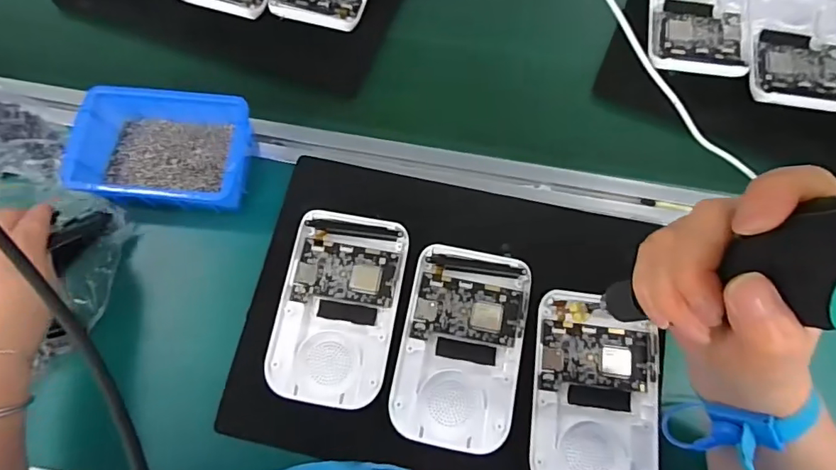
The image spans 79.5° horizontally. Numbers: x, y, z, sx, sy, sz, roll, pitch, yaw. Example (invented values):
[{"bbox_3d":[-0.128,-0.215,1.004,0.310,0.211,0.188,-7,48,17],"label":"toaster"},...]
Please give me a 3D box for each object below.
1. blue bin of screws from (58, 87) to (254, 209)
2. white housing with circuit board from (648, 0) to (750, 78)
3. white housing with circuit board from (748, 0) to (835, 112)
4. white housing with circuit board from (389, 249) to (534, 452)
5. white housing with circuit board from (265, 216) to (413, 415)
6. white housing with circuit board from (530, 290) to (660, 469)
[{"bbox_3d":[-0.224,-0.082,0.455,0.146,0.046,0.110,5,72,1],"label":"blue bin of screws"},{"bbox_3d":[0.284,-0.228,0.509,0.095,0.018,0.153,9,72,3],"label":"white housing with circuit board"},{"bbox_3d":[0.379,-0.194,0.498,0.100,0.015,0.157,11,72,3],"label":"white housing with circuit board"},{"bbox_3d":[0.036,0.088,0.409,0.096,0.011,0.155,11,72,3],"label":"white housing with circuit board"},{"bbox_3d":[-0.066,0.060,0.420,0.097,0.017,0.153,10,72,3],"label":"white housing with circuit board"},{"bbox_3d":[0.141,0.126,0.396,0.096,0.012,0.152,9,72,2],"label":"white housing with circuit board"}]

